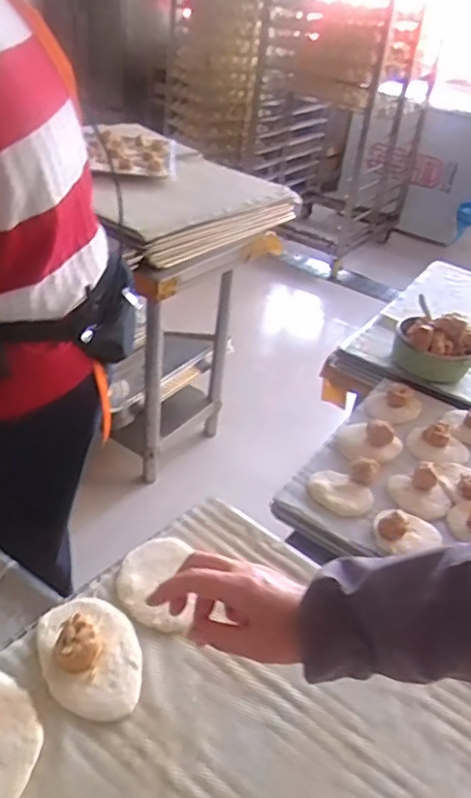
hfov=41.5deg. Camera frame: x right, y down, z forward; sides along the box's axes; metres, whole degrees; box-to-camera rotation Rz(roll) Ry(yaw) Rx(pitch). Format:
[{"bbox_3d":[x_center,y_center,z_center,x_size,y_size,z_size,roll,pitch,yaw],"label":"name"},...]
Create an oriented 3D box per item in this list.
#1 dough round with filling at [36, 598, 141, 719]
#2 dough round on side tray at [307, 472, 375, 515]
[{"bbox_3d":[-0.125,0.213,0.533,0.080,0.030,0.110,-8,38,-20],"label":"dough round with filling"},{"bbox_3d":[0.143,0.128,0.854,0.090,0.013,0.067,24,39,22],"label":"dough round on side tray"}]

